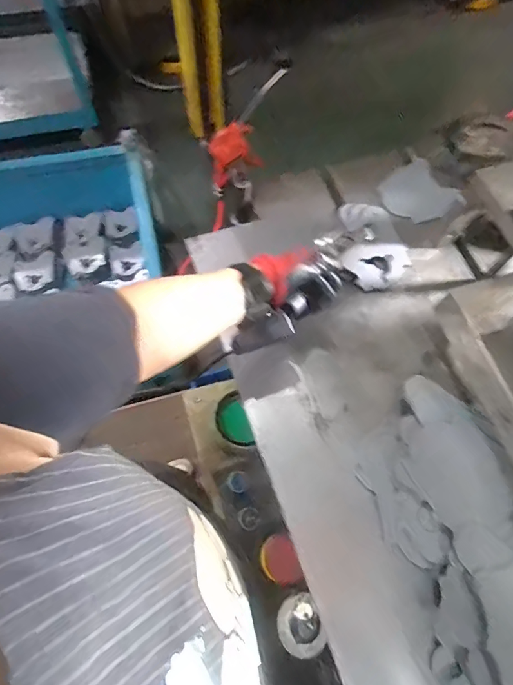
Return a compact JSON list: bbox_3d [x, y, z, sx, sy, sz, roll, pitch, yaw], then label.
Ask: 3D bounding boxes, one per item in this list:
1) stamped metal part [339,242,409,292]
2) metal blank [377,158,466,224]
[{"bbox_3d":[0.190,-0.126,0.646,0.109,0.018,0.078,-33,72,-16],"label":"stamped metal part"},{"bbox_3d":[0.284,-0.256,0.728,0.104,0.007,0.115,-43,91,1],"label":"metal blank"}]

